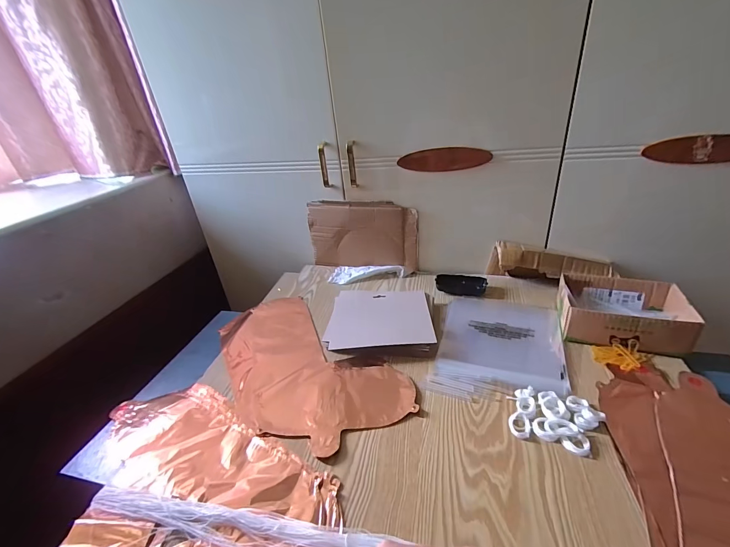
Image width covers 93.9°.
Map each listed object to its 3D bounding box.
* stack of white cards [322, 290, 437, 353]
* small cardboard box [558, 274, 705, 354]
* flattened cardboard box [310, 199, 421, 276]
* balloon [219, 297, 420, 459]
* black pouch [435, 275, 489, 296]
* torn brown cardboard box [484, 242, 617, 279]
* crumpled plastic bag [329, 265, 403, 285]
[{"bbox_3d":[0.033,0.092,0.681,0.201,0.031,0.163,-1,30,8],"label":"stack of white cards"},{"bbox_3d":[0.451,0.066,0.603,0.180,0.063,0.132,8,32,23],"label":"small cardboard box"},{"bbox_3d":[-0.006,-0.093,0.845,0.272,0.173,0.016,4,31,17],"label":"flattened cardboard box"},{"bbox_3d":[-0.127,0.160,0.619,0.221,0.005,0.419,-27,36,-33],"label":"balloon"},{"bbox_3d":[0.217,0.026,0.765,0.109,0.025,0.049,0,30,11],"label":"black pouch"},{"bbox_3d":[0.406,-0.021,0.743,0.245,0.077,0.065,2,30,13],"label":"torn brown cardboard box"},{"bbox_3d":[0.003,-0.001,0.851,0.183,0.023,0.069,1,30,11],"label":"crumpled plastic bag"}]

